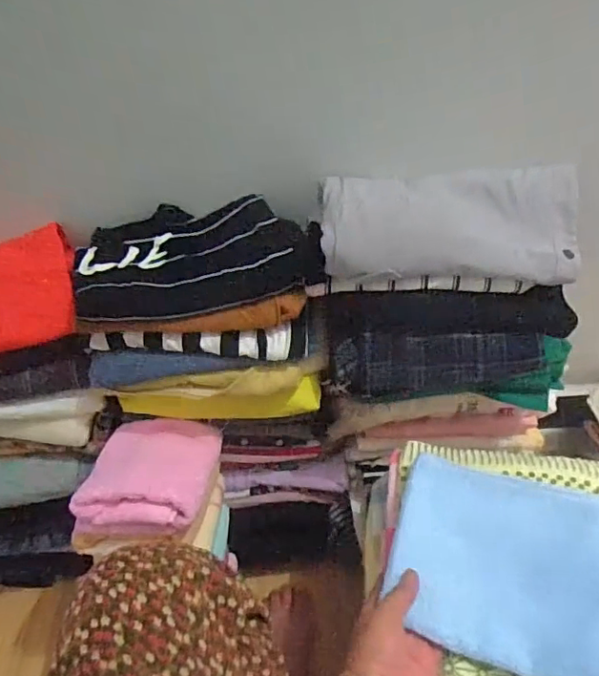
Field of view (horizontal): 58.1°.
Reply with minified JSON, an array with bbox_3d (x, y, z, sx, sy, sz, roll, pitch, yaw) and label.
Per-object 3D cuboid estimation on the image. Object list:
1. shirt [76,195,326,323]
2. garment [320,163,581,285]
[{"bbox_3d":[-0.112,-0.088,0.585,0.253,0.058,0.115,-9,48,-3],"label":"shirt"},{"bbox_3d":[0.154,-0.119,0.557,0.259,0.075,0.121,-4,48,1],"label":"garment"}]

